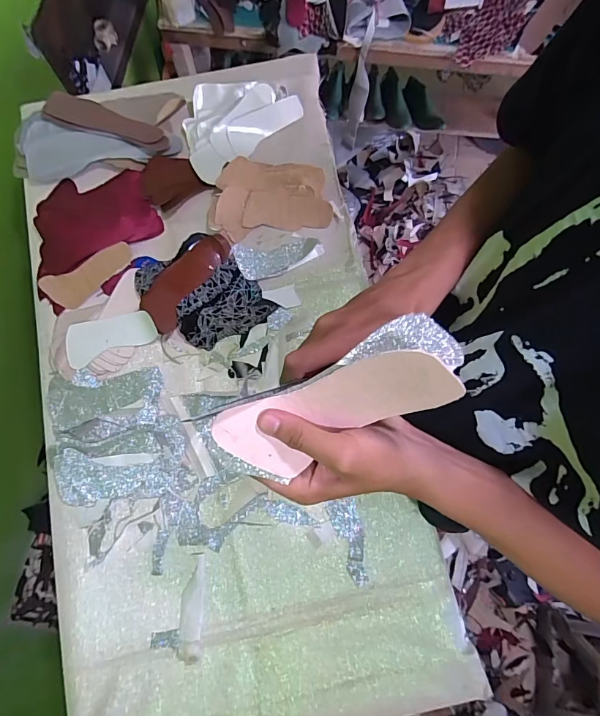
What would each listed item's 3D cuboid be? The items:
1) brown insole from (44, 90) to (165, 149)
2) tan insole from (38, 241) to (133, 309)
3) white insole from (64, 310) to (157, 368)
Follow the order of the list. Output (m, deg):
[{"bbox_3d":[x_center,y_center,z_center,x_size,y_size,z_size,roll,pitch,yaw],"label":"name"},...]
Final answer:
[{"bbox_3d":[-0.377,-0.472,0.798,0.245,0.021,0.081,14,78,4],"label":"brown insole"},{"bbox_3d":[-0.385,-0.150,0.743,0.168,0.028,0.059,-25,78,-4],"label":"tan insole"},{"bbox_3d":[-0.332,-0.040,0.708,0.152,0.005,0.068,-21,102,-6],"label":"white insole"}]

